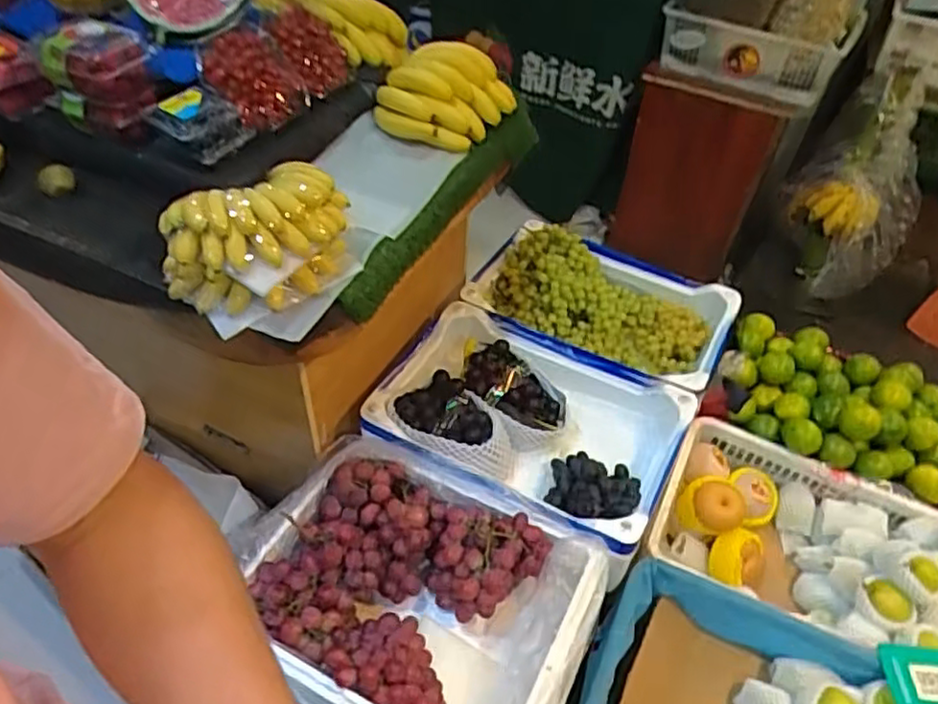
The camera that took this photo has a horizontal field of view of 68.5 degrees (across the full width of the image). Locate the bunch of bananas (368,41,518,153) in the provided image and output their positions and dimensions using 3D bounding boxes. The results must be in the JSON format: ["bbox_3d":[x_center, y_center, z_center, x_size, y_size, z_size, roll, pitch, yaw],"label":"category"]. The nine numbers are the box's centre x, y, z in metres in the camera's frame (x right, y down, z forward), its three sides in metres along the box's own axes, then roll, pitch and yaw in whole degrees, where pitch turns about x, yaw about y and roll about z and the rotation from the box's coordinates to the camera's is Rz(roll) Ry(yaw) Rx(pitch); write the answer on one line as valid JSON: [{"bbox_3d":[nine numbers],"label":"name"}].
[{"bbox_3d":[-0.039,-0.435,1.152,0.248,0.129,0.159,-17,51,-19],"label":"bunch of bananas"}]

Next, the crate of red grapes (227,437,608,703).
[{"bbox_3d":[-0.086,0.387,1.074,0.516,0.140,0.403,21,50,15],"label":"crate of red grapes"}]

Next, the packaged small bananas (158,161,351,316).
[{"bbox_3d":[-0.259,-0.145,0.872,0.118,0.136,0.225,38,56,27],"label":"packaged small bananas"}]

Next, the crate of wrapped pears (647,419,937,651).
[{"bbox_3d":[0.633,0.365,1.279,0.530,0.155,0.333,23,50,16],"label":"crate of wrapped pears"}]

